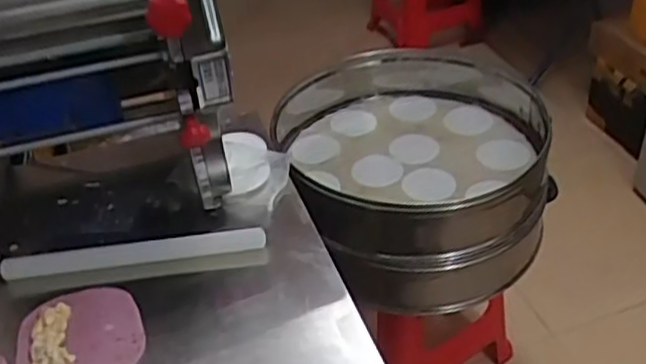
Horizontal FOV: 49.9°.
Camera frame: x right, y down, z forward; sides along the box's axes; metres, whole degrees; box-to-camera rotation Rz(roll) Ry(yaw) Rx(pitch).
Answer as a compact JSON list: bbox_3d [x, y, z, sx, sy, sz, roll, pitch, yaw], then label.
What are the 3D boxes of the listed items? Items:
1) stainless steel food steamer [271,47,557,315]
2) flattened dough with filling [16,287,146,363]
[{"bbox_3d":[0.162,-0.027,1.283,0.446,0.286,0.445,-3,39,2],"label":"stainless steel food steamer"},{"bbox_3d":[-0.275,0.168,0.777,0.135,0.019,0.134,-19,41,-18],"label":"flattened dough with filling"}]

